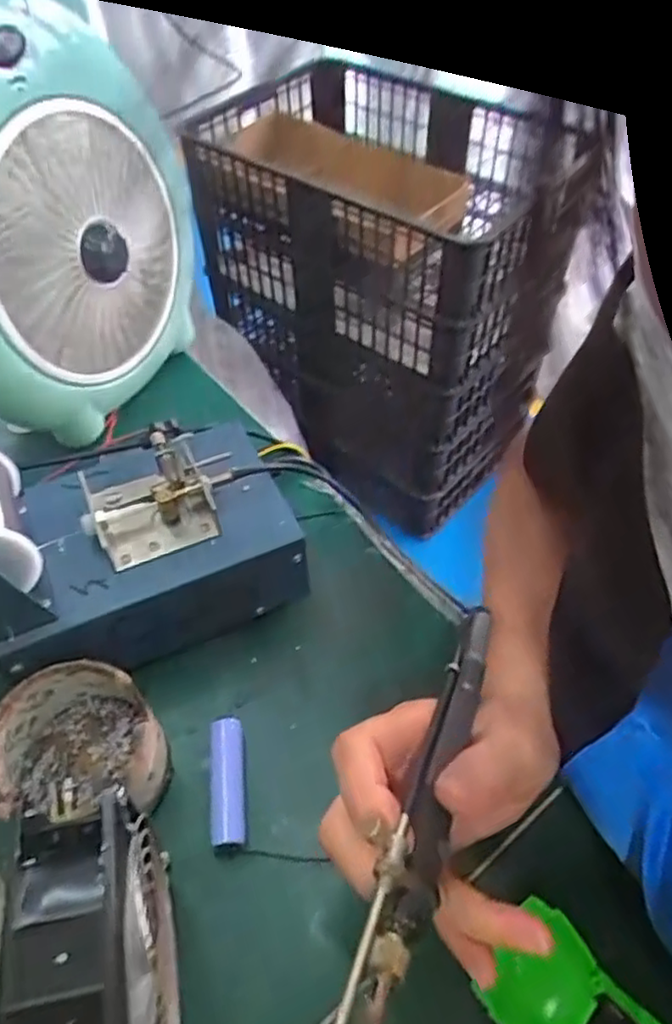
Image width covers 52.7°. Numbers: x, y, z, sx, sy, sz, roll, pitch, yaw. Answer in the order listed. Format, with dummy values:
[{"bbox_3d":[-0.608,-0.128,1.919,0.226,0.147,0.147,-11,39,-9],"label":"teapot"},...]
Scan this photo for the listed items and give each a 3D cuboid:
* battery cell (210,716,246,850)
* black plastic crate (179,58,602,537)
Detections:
[{"bbox_3d":[-0.058,0.147,0.368,0.019,0.019,0.065,-8,52,-4],"label":"battery cell"},{"bbox_3d":[0.066,-0.436,1.307,0.640,0.529,0.479,35,61,26],"label":"black plastic crate"}]

